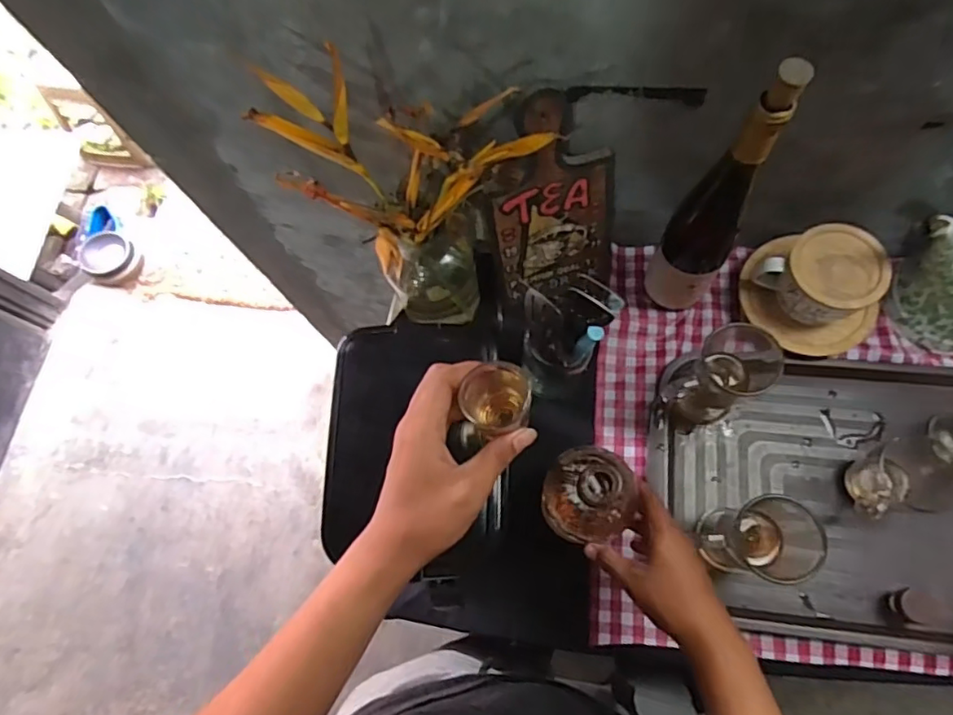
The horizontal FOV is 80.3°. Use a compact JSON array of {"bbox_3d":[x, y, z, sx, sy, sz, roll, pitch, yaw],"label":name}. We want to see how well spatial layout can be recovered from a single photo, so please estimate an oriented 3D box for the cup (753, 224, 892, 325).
[{"bbox_3d":[0.388,-0.091,0.631,0.096,0.069,0.105,-2,71,5],"label":"cup"}]

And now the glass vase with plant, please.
[{"bbox_3d":[-0.067,-0.159,0.598,0.172,0.300,0.208,-44,73,-10],"label":"glass vase with plant"}]

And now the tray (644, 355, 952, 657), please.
[{"bbox_3d":[0.416,0.150,0.626,0.428,0.041,0.306,4,72,6],"label":"tray"}]

